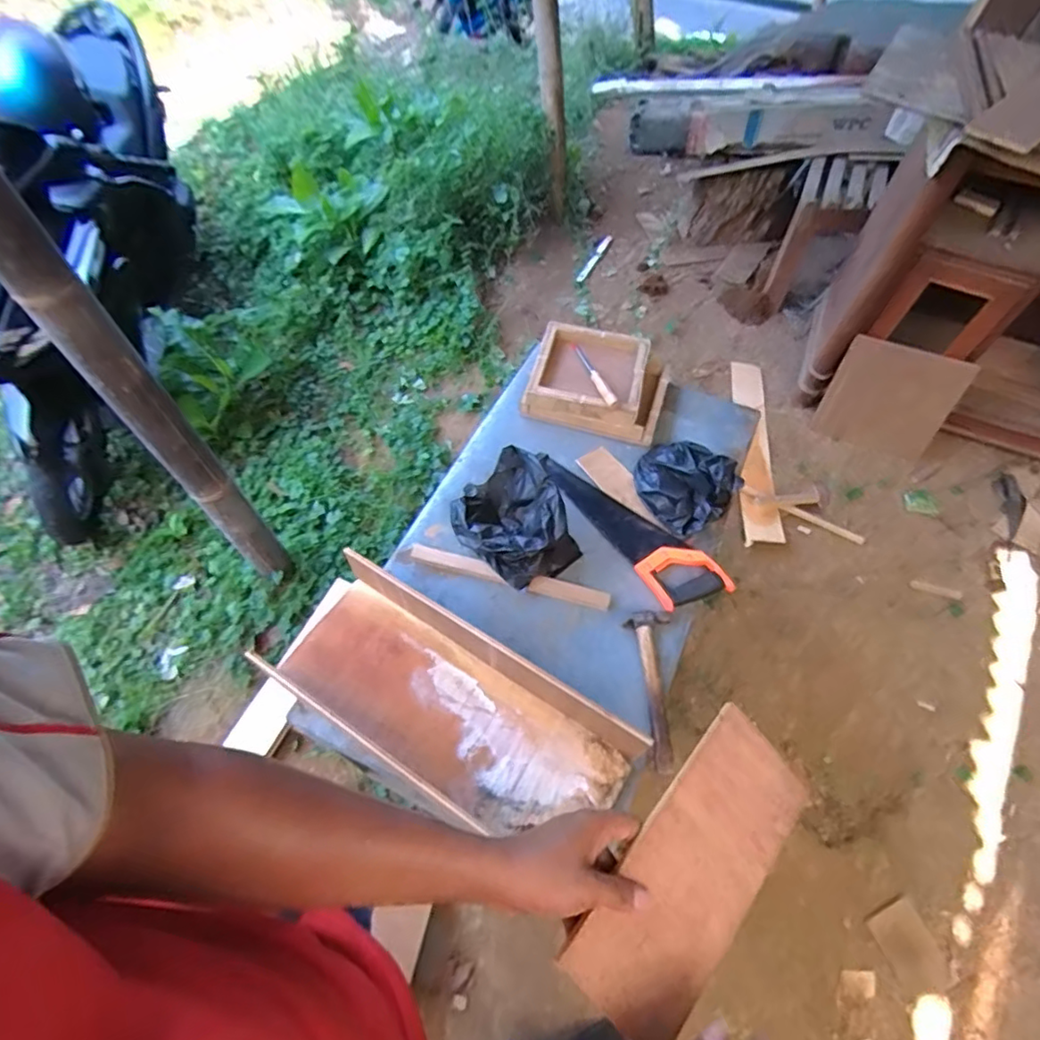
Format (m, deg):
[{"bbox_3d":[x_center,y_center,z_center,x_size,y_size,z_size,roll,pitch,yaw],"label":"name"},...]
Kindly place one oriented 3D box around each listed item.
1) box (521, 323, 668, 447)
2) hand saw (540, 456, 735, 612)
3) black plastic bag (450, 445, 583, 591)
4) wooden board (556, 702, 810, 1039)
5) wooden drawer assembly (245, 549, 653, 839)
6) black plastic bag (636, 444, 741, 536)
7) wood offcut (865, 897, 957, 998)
[{"bbox_3d":[0.165,-0.297,1.235,0.281,0.077,0.235,17,57,6],"label":"box"},{"bbox_3d":[0.200,-0.003,1.090,0.128,0.023,0.416,-26,63,-21],"label":"hand saw"},{"bbox_3d":[-0.015,-0.004,1.015,0.155,0.140,0.218,-34,66,-24],"label":"black plastic bag"},{"bbox_3d":[0.151,0.294,0.499,0.113,0.009,0.255,48,63,0],"label":"wooden board"},{"bbox_3d":[-0.107,0.269,0.858,0.523,0.110,0.231,30,59,14],"label":"wooden drawer assembly"},{"bbox_3d":[0.300,-0.077,1.089,0.146,0.099,0.215,-16,59,-15],"label":"black plastic bag"},{"bbox_3d":[0.814,0.895,1.222,0.112,0.017,0.159,-22,60,-14],"label":"wood offcut"}]

